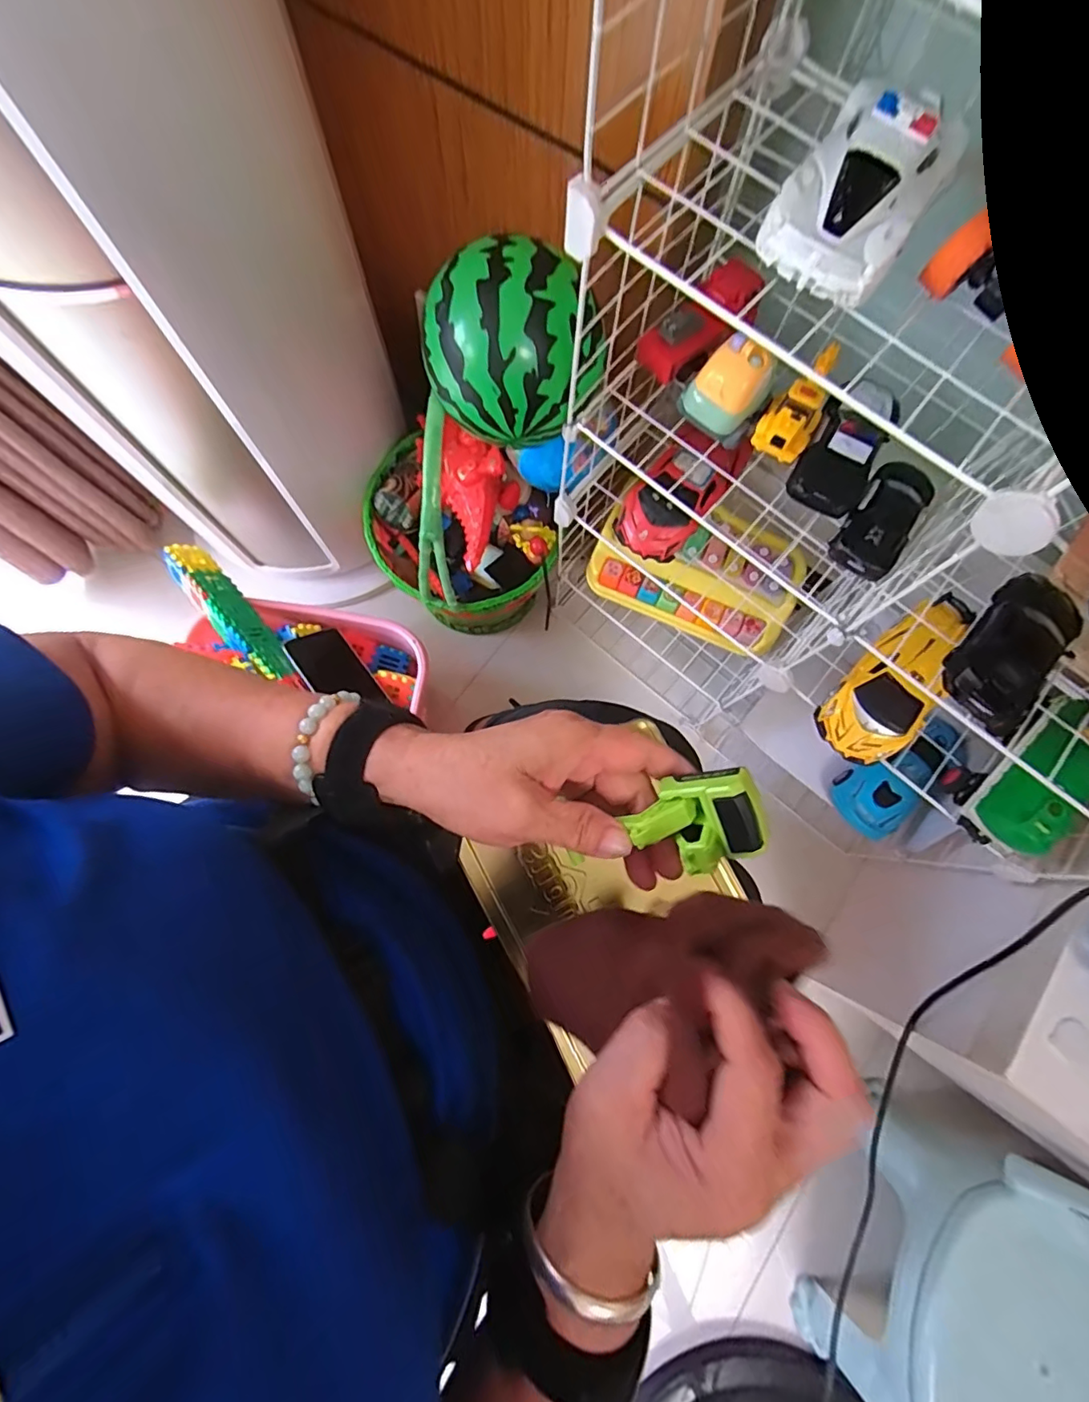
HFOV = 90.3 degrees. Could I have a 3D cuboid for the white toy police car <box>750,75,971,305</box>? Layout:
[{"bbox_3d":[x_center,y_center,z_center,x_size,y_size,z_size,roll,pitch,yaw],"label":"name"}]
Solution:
[{"bbox_3d":[0.172,-0.277,0.296,0.069,0.043,0.093,32,77,6],"label":"white toy police car"}]

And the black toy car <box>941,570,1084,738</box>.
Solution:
[{"bbox_3d":[0.372,-0.041,0.423,0.065,0.028,0.129,41,78,8],"label":"black toy car"}]

